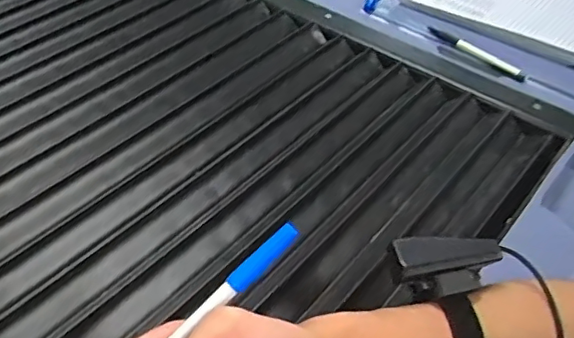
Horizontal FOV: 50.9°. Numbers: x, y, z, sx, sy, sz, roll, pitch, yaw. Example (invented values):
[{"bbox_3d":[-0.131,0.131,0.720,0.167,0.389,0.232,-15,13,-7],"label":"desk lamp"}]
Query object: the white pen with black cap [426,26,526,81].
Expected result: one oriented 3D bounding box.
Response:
[{"bbox_3d":[0.222,-0.138,0.718,0.016,0.009,0.136,-32,57,-32],"label":"white pen with black cap"}]

